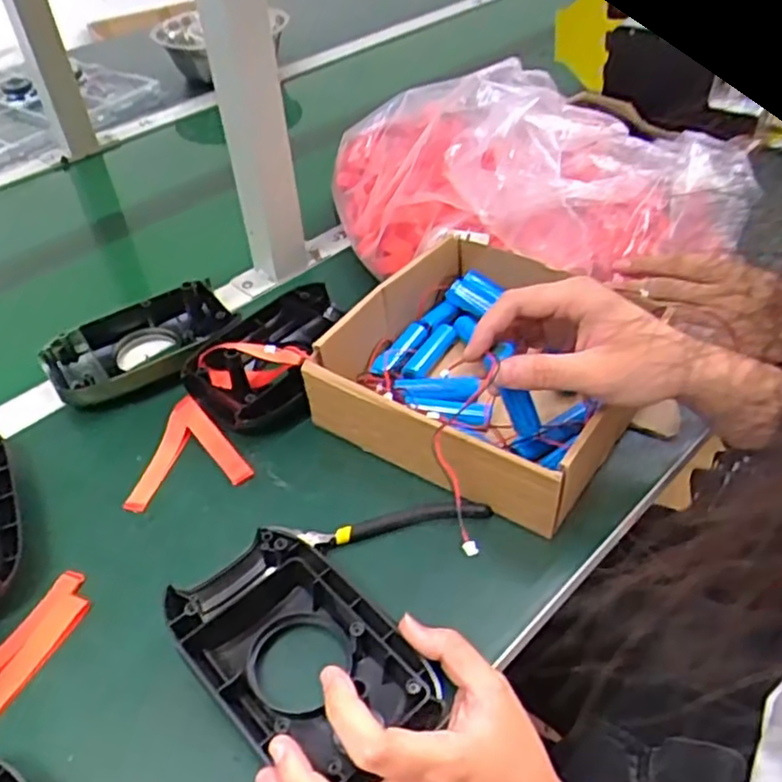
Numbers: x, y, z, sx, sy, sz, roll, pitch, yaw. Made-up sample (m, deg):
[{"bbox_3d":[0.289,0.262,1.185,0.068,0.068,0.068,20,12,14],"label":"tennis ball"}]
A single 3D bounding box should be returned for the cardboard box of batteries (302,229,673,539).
[{"bbox_3d":[0.076,-0.026,0.544,0.207,0.077,0.212,24,50,26],"label":"cardboard box of batteries"}]

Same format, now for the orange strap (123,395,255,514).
[{"bbox_3d":[-0.162,0.047,0.533,0.088,0.018,0.088,-20,46,-17],"label":"orange strap"}]

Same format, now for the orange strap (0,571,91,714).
[{"bbox_3d":[-0.227,0.160,0.430,0.036,0.006,0.110,17,47,20],"label":"orange strap"}]

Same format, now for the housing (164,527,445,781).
[{"bbox_3d":[-0.051,0.148,0.397,0.099,0.040,0.152,-36,53,-28],"label":"housing"}]

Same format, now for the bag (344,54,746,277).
[{"bbox_3d":[0.124,-0.219,0.664,0.355,0.125,0.242,-3,45,2],"label":"bag"}]

